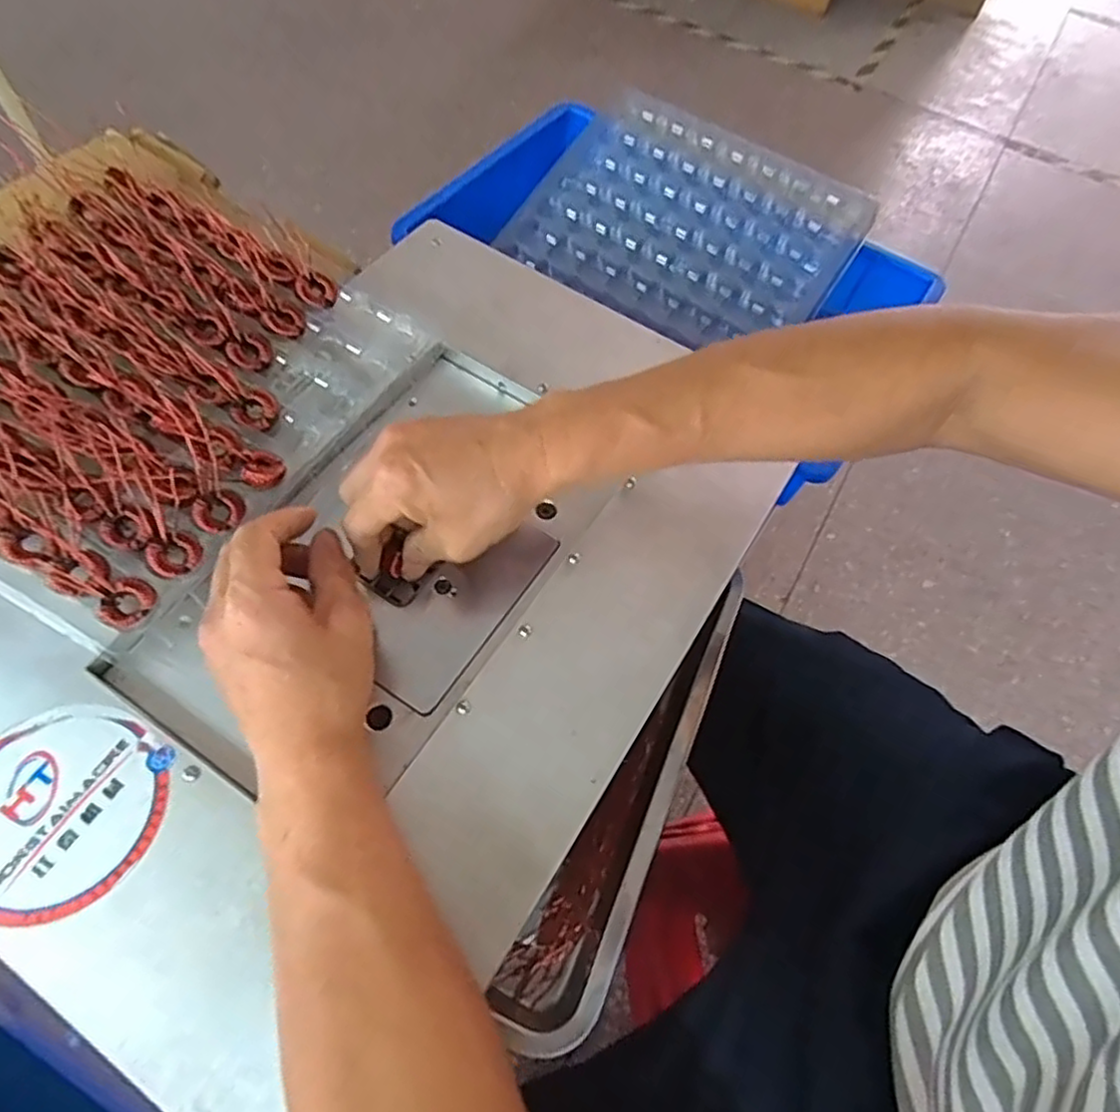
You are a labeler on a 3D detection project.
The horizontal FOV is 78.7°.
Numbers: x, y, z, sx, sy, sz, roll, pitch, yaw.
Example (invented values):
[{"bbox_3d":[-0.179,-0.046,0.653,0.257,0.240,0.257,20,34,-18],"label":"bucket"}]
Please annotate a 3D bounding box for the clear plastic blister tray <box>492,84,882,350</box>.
[{"bbox_3d":[0.116,-0.311,0.646,0.285,0.023,0.222,34,80,11],"label":"clear plastic blister tray"}]

